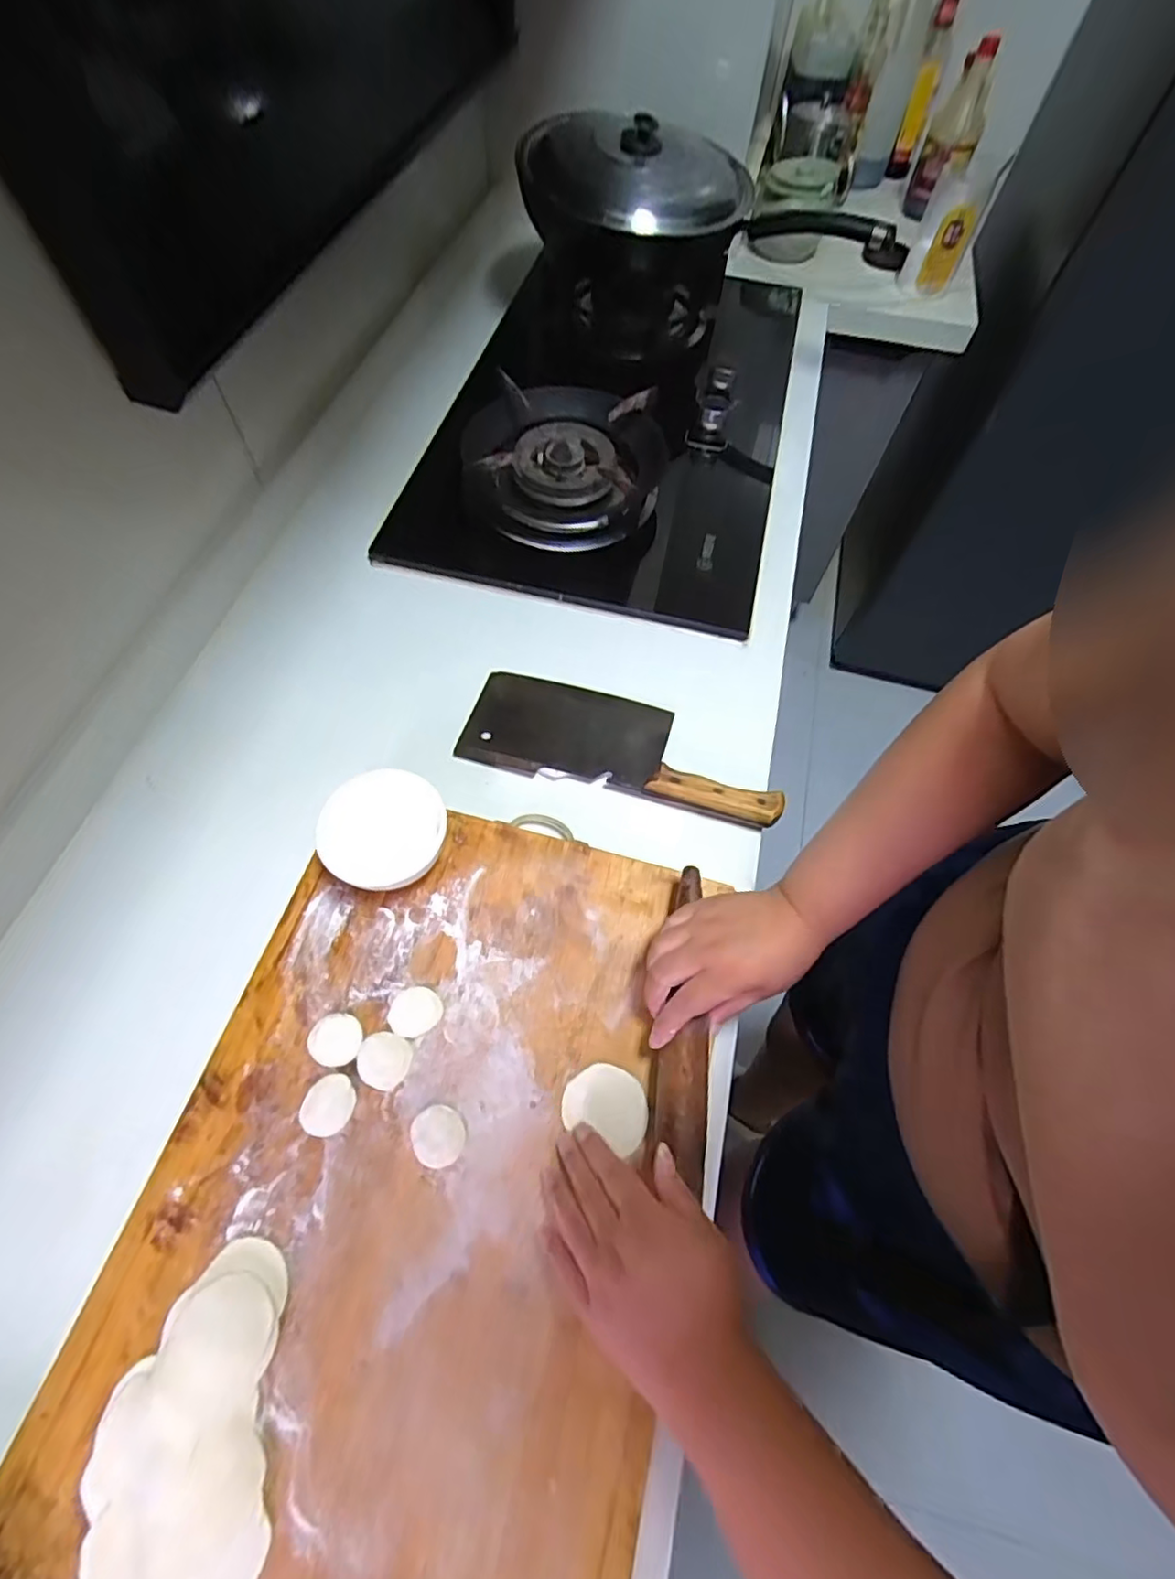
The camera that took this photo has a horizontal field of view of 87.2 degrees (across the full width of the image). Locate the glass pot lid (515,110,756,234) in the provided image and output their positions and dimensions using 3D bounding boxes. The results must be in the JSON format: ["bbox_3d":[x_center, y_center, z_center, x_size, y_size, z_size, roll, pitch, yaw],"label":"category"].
[{"bbox_3d":[0.072,-0.808,0.798,0.298,0.079,0.241,11,62,4],"label":"glass pot lid"}]

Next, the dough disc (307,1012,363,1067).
[{"bbox_3d":[-0.184,0.182,0.450,0.037,0.004,0.035,1,62,-2],"label":"dough disc"}]

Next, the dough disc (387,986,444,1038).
[{"bbox_3d":[-0.129,0.166,0.462,0.038,0.006,0.034,-24,65,-14],"label":"dough disc"}]

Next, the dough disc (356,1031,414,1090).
[{"bbox_3d":[-0.146,0.194,0.443,0.037,0.006,0.036,13,62,5],"label":"dough disc"}]

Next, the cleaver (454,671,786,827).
[{"bbox_3d":[0.033,-0.048,0.597,0.303,0.026,0.110,14,62,5],"label":"cleaver"}]

